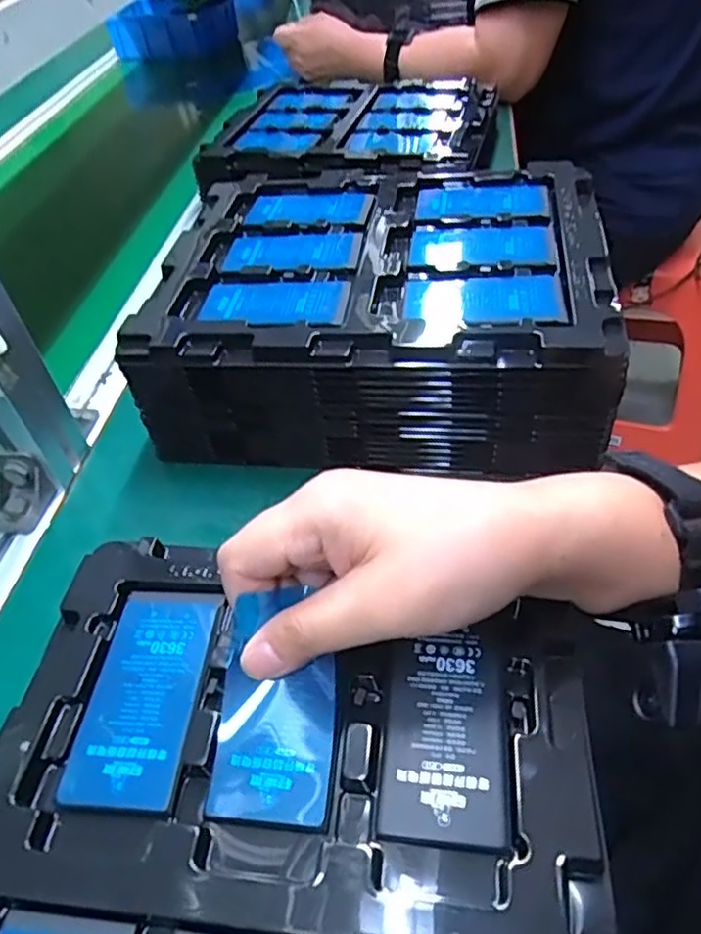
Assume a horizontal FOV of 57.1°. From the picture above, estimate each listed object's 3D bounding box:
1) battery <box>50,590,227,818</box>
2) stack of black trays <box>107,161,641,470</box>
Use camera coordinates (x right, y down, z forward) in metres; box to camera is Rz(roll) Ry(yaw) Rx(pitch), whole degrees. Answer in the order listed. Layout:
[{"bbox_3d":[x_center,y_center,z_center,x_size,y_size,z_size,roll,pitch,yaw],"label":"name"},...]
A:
[{"bbox_3d":[-0.082,0.089,0.258,0.044,0.005,0.087,0,47,9],"label":"battery"},{"bbox_3d":[0.020,-0.103,0.435,0.266,0.103,0.203,2,48,10],"label":"stack of black trays"}]

